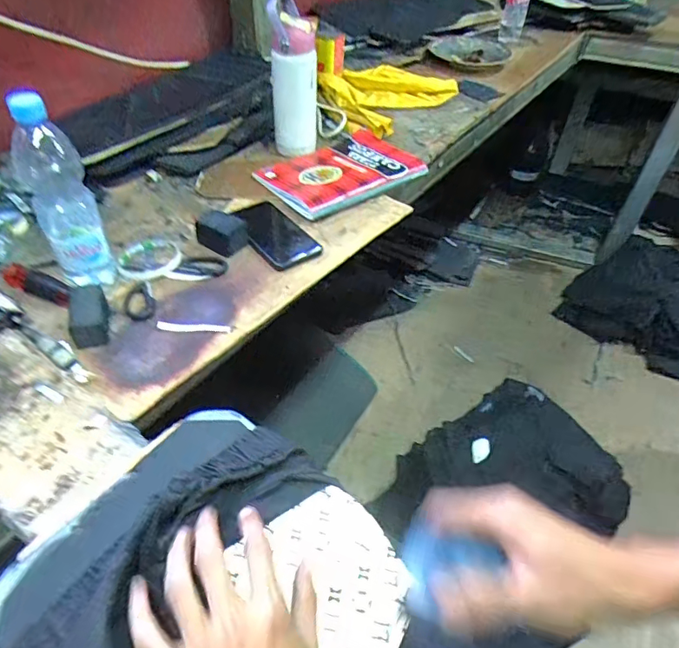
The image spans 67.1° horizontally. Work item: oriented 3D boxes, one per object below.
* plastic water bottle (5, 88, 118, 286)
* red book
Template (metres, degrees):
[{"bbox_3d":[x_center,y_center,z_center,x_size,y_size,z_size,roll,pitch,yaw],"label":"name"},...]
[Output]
[{"bbox_3d":[-0.327,-0.144,0.608,0.067,0.236,0.066,-23,53,-23],"label":"plastic water bottle"},{"bbox_3d":[0.006,-0.272,0.878,0.255,0.017,0.190,-28,55,-26],"label":"red book"}]

